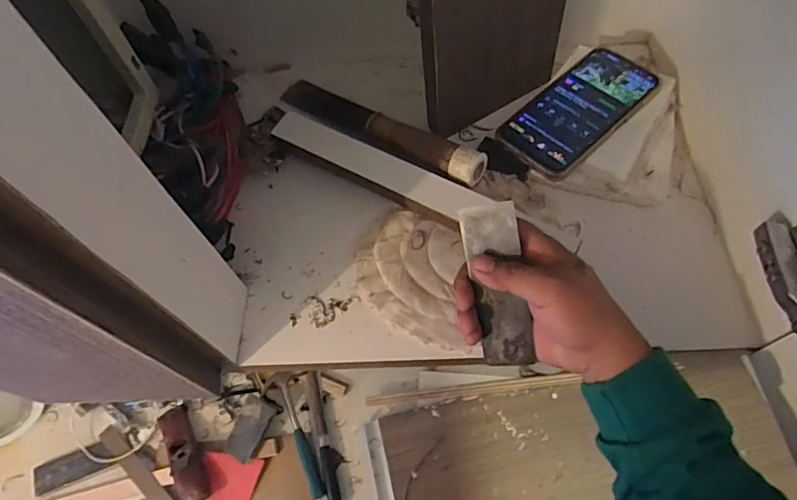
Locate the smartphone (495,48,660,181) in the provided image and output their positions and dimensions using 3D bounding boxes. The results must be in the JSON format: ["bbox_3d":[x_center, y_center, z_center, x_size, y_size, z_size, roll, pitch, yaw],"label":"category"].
[{"bbox_3d":[0.179,-0.138,0.488,0.167,0.015,0.082,-38,65,-16],"label":"smartphone"}]

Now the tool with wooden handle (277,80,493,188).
[{"bbox_3d":[-0.026,-0.131,0.509,0.253,0.038,0.045,31,68,19],"label":"tool with wooden handle"}]

